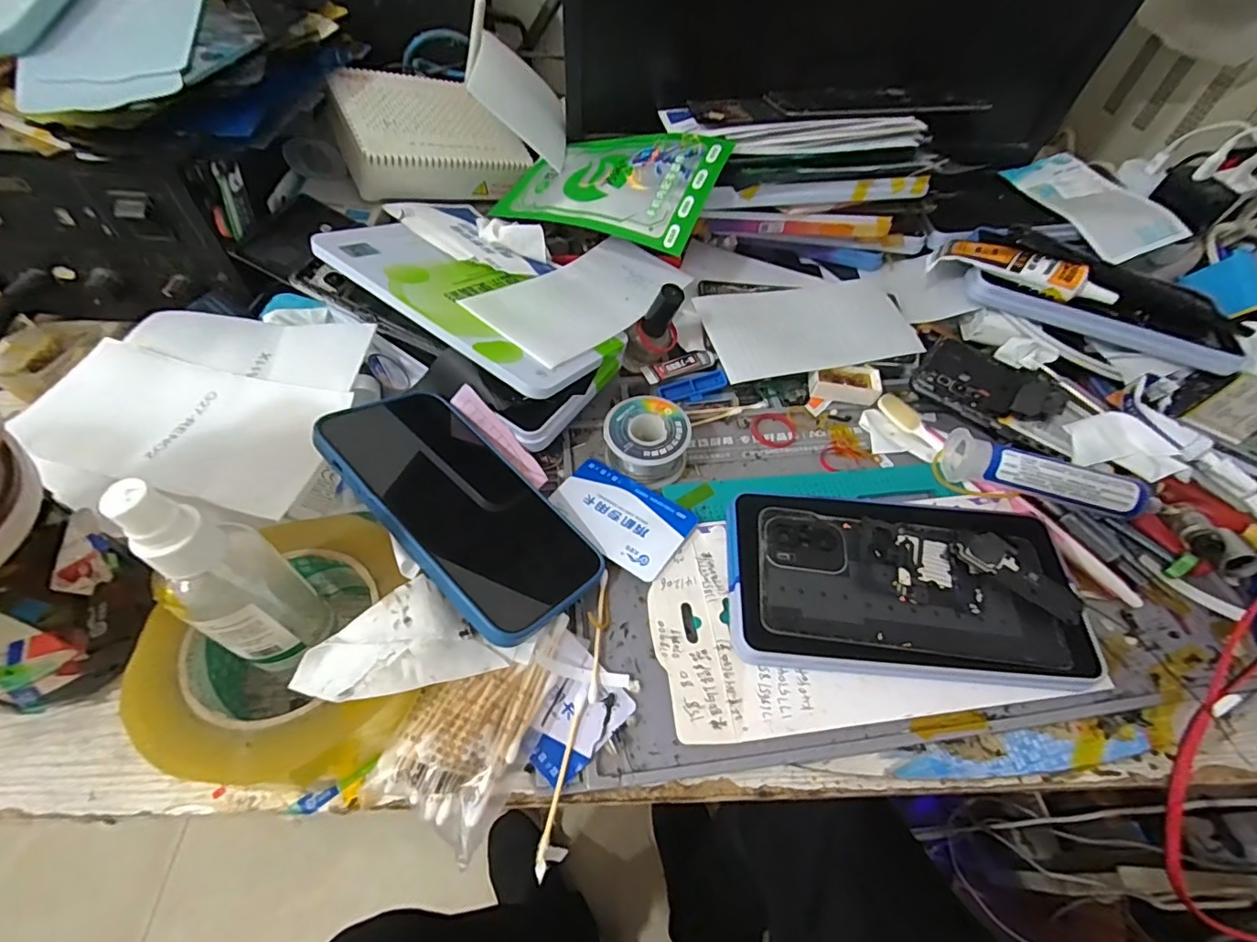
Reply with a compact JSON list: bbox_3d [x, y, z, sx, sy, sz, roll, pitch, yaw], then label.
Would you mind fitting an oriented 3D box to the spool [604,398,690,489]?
[{"bbox_3d":[0.012,-0.018,0.346,0.053,0.032,0.051,2,54,-2],"label":"spool"}]

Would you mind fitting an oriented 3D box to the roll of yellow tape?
[{"bbox_3d":[-0.159,0.088,0.256,0.114,0.049,0.112,2,54,-2],"label":"roll of yellow tape"}]

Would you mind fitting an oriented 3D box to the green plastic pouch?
[{"bbox_3d":[-0.015,-0.220,0.405,0.164,0.015,0.096,21,75,25],"label":"green plastic pouch"}]

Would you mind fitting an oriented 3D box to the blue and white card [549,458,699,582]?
[{"bbox_3d":[-0.006,0.027,0.325,0.084,0.004,0.055,28,57,22],"label":"blue and white card"}]

